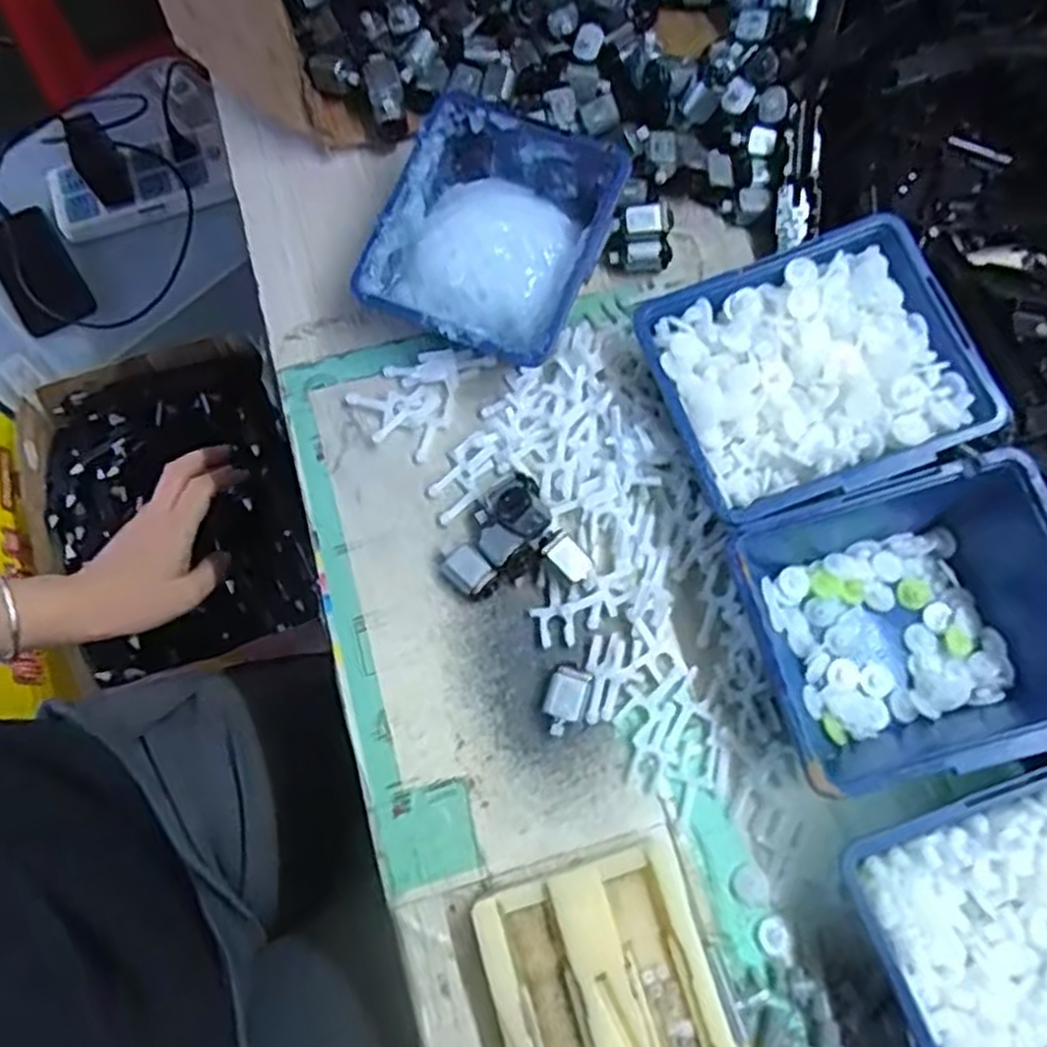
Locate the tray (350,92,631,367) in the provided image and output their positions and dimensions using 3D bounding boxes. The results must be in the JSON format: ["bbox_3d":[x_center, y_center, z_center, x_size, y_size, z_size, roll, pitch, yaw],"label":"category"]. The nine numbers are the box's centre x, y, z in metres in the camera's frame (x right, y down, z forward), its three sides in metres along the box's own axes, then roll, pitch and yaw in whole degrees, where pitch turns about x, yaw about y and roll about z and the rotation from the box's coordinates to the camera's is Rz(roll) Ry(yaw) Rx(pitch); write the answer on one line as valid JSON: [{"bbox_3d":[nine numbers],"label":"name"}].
[{"bbox_3d":[-0.017,-0.149,0.410,0.106,0.049,0.122,23,74,6],"label":"tray"}]

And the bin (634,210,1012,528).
[{"bbox_3d":[0.139,-0.071,0.385,0.135,0.055,0.122,-18,74,-7],"label":"bin"}]

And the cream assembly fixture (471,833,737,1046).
[{"bbox_3d":[0.040,0.216,0.322,0.090,0.020,0.138,-16,74,-6],"label":"cream assembly fixture"}]

